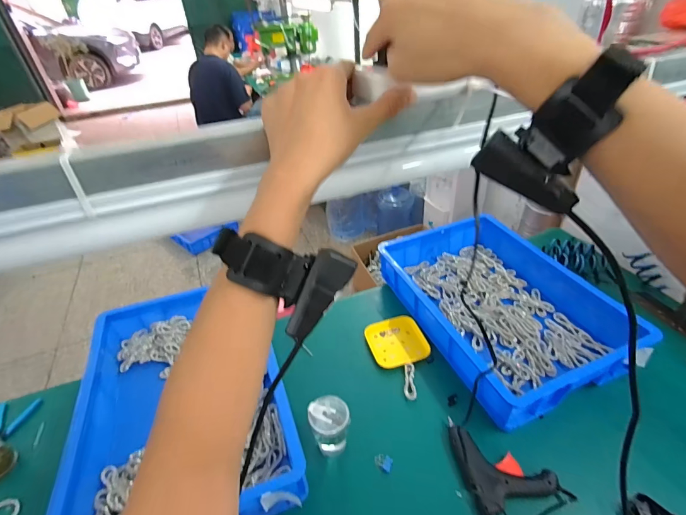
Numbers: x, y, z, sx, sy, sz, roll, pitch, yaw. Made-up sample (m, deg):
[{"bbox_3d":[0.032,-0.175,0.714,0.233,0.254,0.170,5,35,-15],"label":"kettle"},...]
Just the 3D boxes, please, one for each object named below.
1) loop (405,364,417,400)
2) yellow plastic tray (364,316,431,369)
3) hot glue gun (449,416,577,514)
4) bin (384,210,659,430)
[{"bbox_3d":[0.157,0.288,0.841,0.027,0.010,0.085,2,39,8],"label":"loop"},{"bbox_3d":[0.138,0.213,0.925,0.143,0.016,0.138,-8,38,-5],"label":"yellow plastic tray"},{"bbox_3d":[0.296,0.390,0.683,0.145,0.032,0.195,-14,39,-13],"label":"hot glue gun"},{"bbox_3d":[0.395,0.106,0.938,0.387,0.103,0.545,-15,39,-14],"label":"bin"}]

